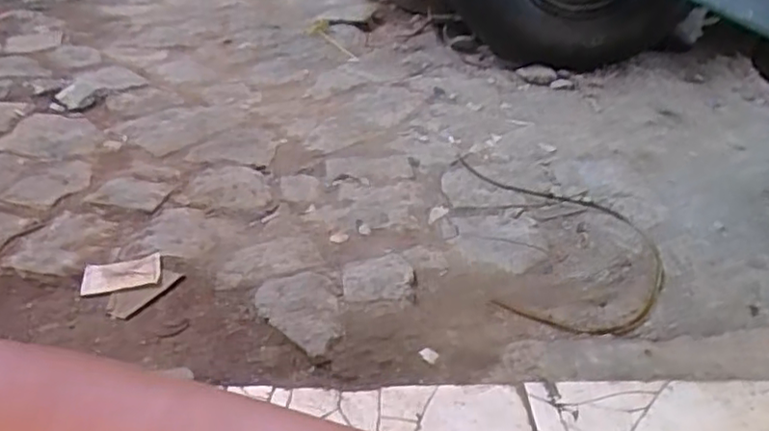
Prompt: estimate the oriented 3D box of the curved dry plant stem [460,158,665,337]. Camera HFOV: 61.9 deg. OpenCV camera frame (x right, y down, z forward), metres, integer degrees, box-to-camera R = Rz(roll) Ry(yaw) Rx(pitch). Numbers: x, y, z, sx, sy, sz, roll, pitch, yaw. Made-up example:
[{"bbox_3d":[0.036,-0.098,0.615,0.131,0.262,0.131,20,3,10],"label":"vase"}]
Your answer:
[{"bbox_3d":[0.318,0.027,1.159,0.301,0.021,0.497,1,34,-1],"label":"curved dry plant stem"}]

